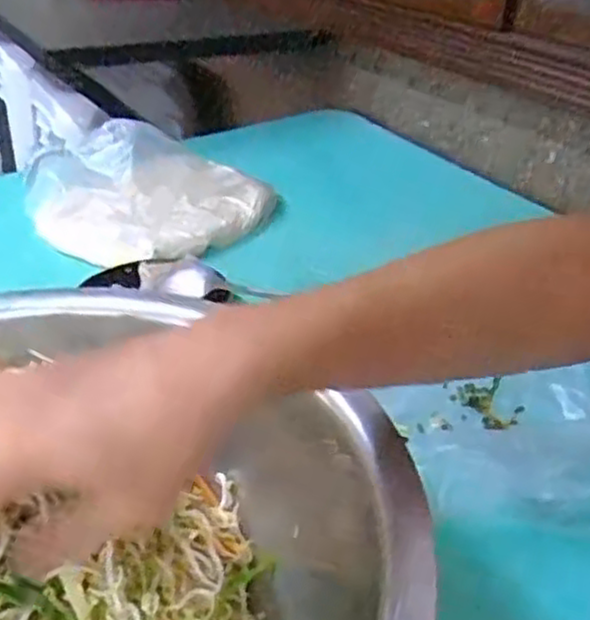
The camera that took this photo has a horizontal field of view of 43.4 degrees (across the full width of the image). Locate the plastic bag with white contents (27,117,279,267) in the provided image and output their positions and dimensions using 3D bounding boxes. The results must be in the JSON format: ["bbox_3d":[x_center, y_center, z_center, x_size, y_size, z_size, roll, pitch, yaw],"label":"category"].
[{"bbox_3d":[-0.172,-0.133,0.804,0.254,0.075,0.190,15,35,24],"label":"plastic bag with white contents"}]

